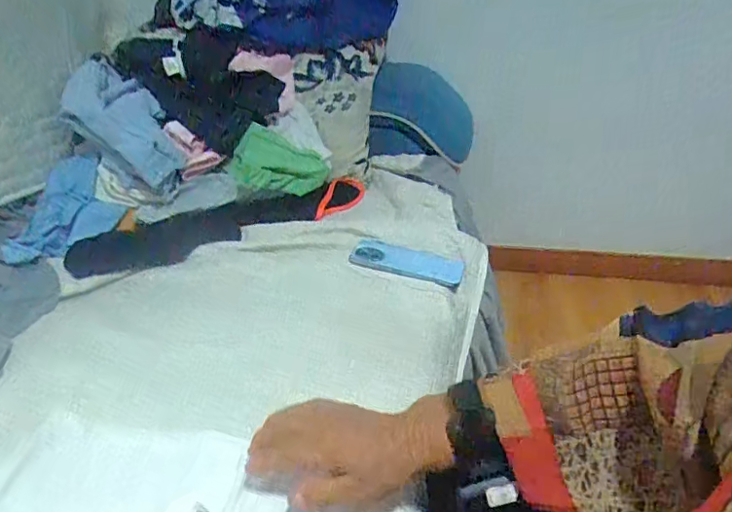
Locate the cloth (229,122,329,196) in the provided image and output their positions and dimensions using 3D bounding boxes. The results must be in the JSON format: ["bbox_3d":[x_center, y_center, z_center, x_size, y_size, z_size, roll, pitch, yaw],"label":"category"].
[{"bbox_3d":[-0.151,-0.153,0.940,0.165,0.120,0.081,-4,28,-5],"label":"cloth"}]

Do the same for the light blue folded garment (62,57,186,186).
[{"bbox_3d":[-0.431,-0.243,0.923,0.146,0.080,0.318,-21,58,-36],"label":"light blue folded garment"}]

